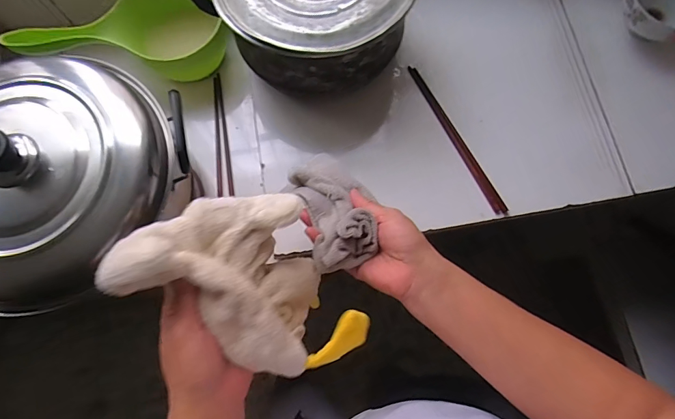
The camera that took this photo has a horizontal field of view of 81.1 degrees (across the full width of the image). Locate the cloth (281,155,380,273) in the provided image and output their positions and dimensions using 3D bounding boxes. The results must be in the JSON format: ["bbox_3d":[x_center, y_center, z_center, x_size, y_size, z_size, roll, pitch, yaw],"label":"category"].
[{"bbox_3d":[-0.002,-0.005,0.387,0.073,0.037,0.120,-18,58,-5],"label":"cloth"}]

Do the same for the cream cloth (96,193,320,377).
[{"bbox_3d":[-0.084,0.061,0.304,0.131,0.112,0.138,-13,75,-4],"label":"cream cloth"}]

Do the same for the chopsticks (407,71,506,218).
[{"bbox_3d":[0.166,-0.102,0.552,0.017,0.011,0.244,-26,76,-7],"label":"chopsticks"}]

